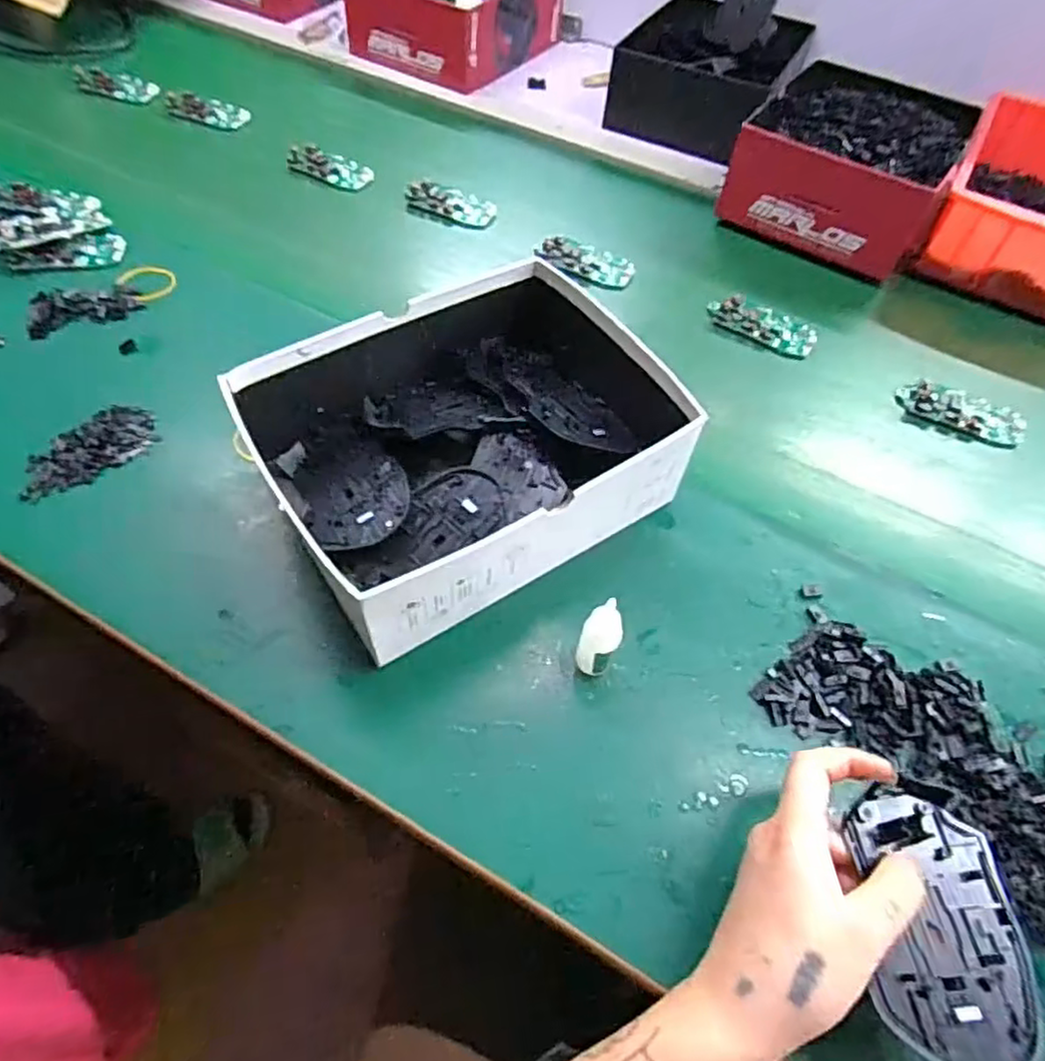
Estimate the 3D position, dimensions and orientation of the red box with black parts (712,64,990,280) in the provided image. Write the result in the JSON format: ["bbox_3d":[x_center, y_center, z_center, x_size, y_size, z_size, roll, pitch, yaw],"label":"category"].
[{"bbox_3d":[0.339,-0.387,0.710,0.195,0.086,0.238,28,59,14],"label":"red box with black parts"}]

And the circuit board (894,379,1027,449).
[{"bbox_3d":[0.365,-0.100,0.565,0.098,0.017,0.045,22,58,11],"label":"circuit board"}]

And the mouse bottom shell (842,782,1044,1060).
[{"bbox_3d":[0.191,0.177,0.307,0.070,0.014,0.112,4,56,-1],"label":"mouse bottom shell"}]

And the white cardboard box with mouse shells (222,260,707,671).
[{"bbox_3d":[-0.037,-0.058,0.455,0.247,0.091,0.199,-28,62,-20],"label":"white cardboard box with mouse shells"}]

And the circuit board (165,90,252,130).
[{"bbox_3d":[-0.365,-0.484,0.777,0.112,0.004,0.046,21,58,10],"label":"circuit board"}]

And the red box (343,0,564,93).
[{"bbox_3d":[-0.091,-0.689,0.886,0.216,0.081,0.240,30,60,16],"label":"red box"}]

